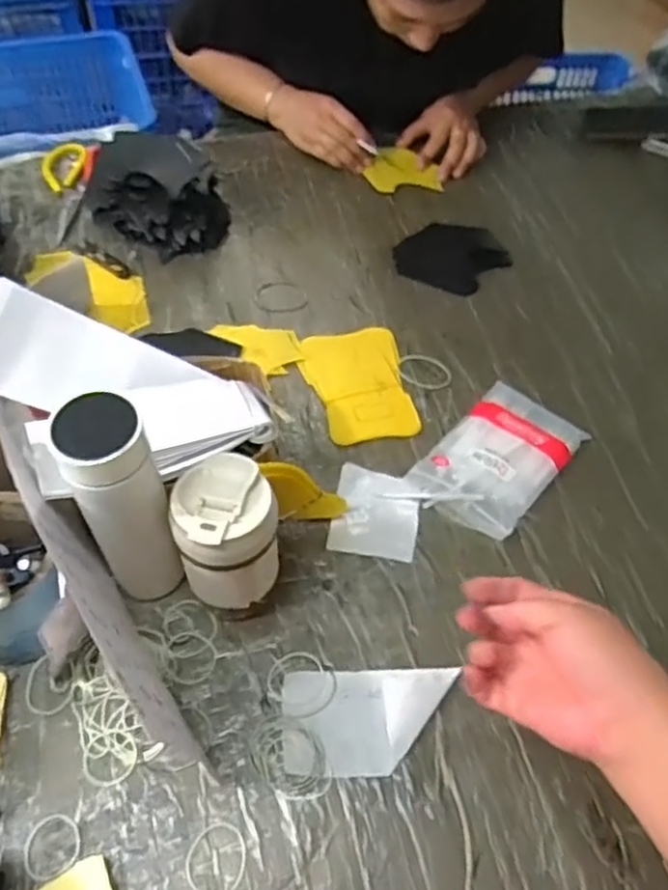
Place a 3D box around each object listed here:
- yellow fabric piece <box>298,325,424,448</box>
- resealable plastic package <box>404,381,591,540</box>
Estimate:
[{"bbox_3d":[0.028,-0.072,0.805,0.110,0.016,0.156,-11,56,-11],"label":"yellow fabric piece"},{"bbox_3d":[0.173,0.012,0.739,0.116,0.021,0.181,35,60,20],"label":"resealable plastic package"}]

